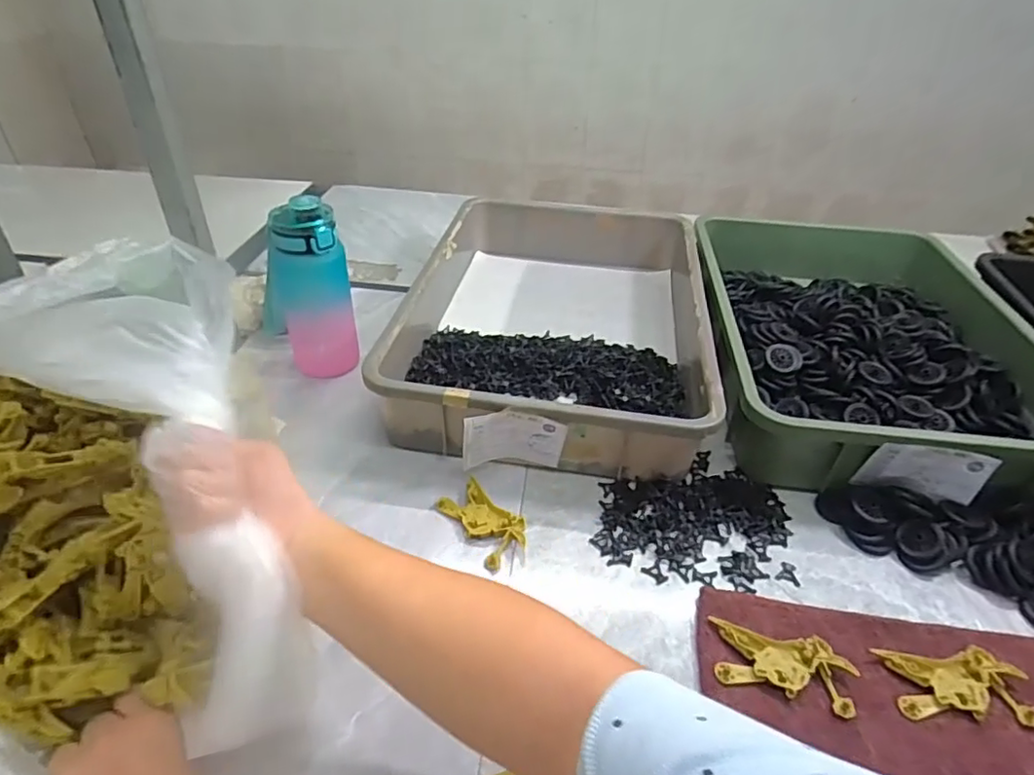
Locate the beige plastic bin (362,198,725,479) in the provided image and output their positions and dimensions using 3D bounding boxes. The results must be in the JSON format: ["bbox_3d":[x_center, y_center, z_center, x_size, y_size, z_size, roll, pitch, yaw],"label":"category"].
[{"bbox_3d":[0.051,-0.116,0.813,0.369,0.095,0.569,7,38,6],"label":"beige plastic bin"}]

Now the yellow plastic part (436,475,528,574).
[{"bbox_3d":[-0.031,0.127,0.575,0.050,0.016,0.090,-25,45,-30],"label":"yellow plastic part"}]

